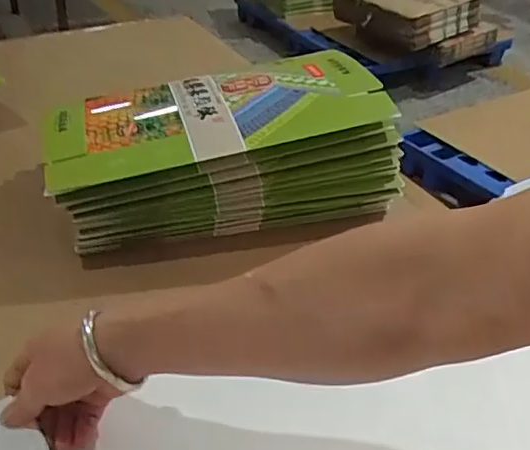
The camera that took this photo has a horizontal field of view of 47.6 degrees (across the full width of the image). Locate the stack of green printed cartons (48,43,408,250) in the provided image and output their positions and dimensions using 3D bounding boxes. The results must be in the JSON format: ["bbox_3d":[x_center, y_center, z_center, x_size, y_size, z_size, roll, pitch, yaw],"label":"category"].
[{"bbox_3d":[-0.051,-0.098,0.712,0.381,0.138,0.175,-8,41,-16],"label":"stack of green printed cartons"}]

